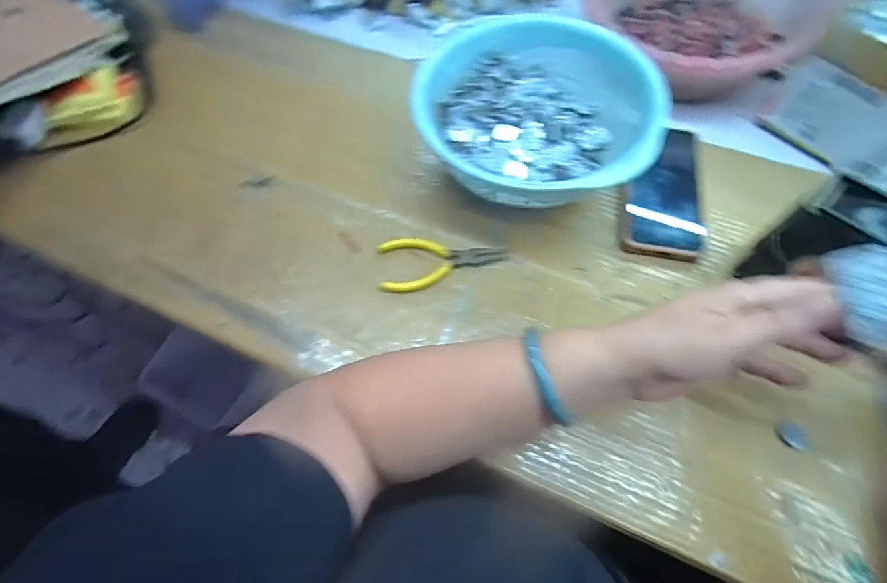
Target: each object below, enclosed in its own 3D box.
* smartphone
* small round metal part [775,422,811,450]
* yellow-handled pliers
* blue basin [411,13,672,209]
[{"bbox_3d":[0.226,-0.110,0.445,0.081,0.009,0.165,9,65,6],"label":"smartphone"},{"bbox_3d":[0.282,0.116,0.347,0.017,0.009,0.022,-10,65,-3],"label":"small round metal part"},{"bbox_3d":[-0.001,-0.026,0.421,0.123,0.006,0.060,3,65,3],"label":"yellow-handled pliers"},{"bbox_3d":[0.091,-0.184,0.440,0.225,0.081,0.205,-1,65,1],"label":"blue basin"}]

